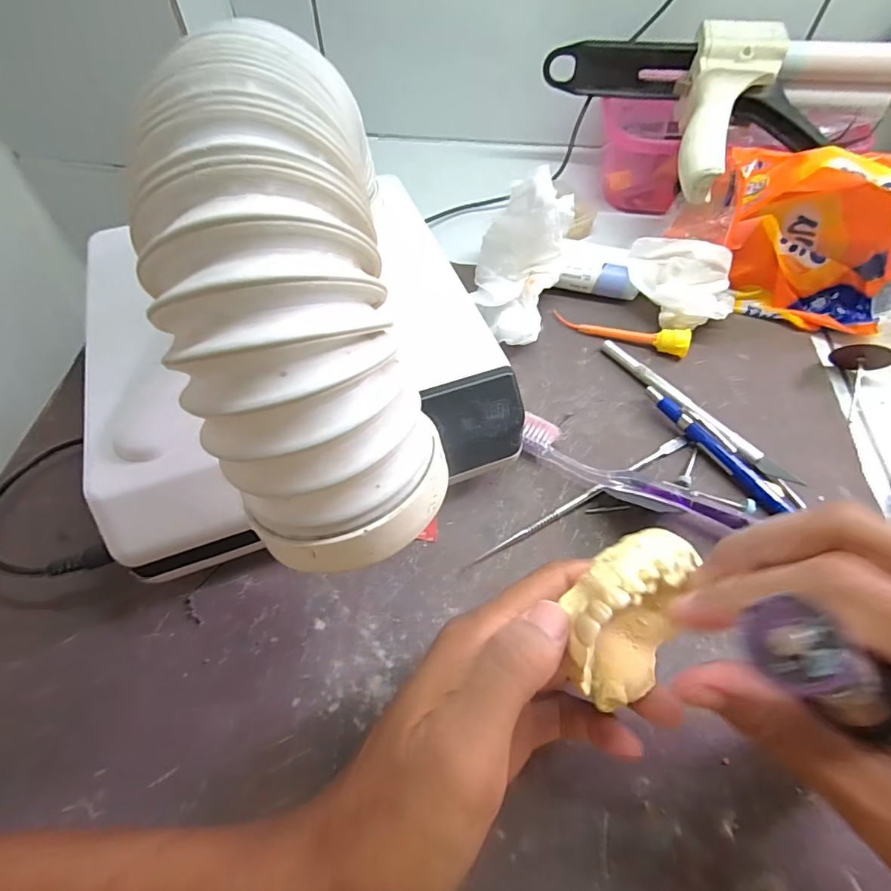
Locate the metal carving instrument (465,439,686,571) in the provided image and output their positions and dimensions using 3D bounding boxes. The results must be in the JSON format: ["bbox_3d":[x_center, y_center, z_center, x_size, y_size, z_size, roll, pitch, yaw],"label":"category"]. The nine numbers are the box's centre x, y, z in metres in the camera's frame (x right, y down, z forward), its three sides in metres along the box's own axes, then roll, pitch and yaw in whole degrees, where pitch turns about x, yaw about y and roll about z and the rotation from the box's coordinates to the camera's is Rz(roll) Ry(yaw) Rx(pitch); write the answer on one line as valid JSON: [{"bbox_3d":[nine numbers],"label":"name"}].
[{"bbox_3d":[0.076,0.028,0.268,0.150,0.005,0.007,-26,62,-15],"label":"metal carving instrument"}]

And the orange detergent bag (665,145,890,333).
[{"bbox_3d":[0.237,-0.136,0.319,0.154,0.092,0.054,20,61,12],"label":"orange detergent bag"}]

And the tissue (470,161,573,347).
[{"bbox_3d":[0.044,-0.115,0.302,0.047,0.098,0.068,17,60,11],"label":"tissue"}]

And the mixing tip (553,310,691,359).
[{"bbox_3d":[0.118,-0.079,0.328,0.087,0.014,0.015,17,60,11],"label":"mixing tip"}]

